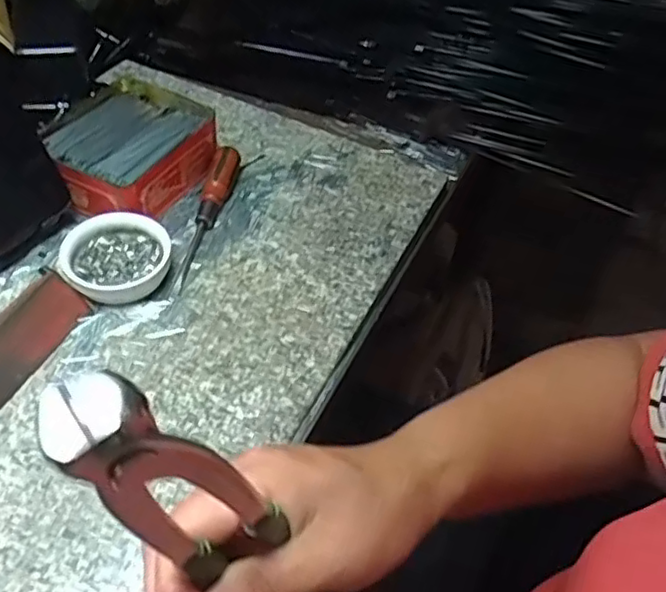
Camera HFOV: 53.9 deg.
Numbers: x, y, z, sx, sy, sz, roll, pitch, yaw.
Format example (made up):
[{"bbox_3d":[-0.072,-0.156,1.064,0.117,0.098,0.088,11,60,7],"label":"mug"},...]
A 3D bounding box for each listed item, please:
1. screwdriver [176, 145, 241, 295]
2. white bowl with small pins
[{"bbox_3d":[-0.098,-0.063,0.501,0.020,0.027,0.136,12,48,4],"label":"screwdriver"},{"bbox_3d":[-0.152,-0.026,0.460,0.072,0.026,0.062,-11,51,-16],"label":"white bowl with small pins"}]

